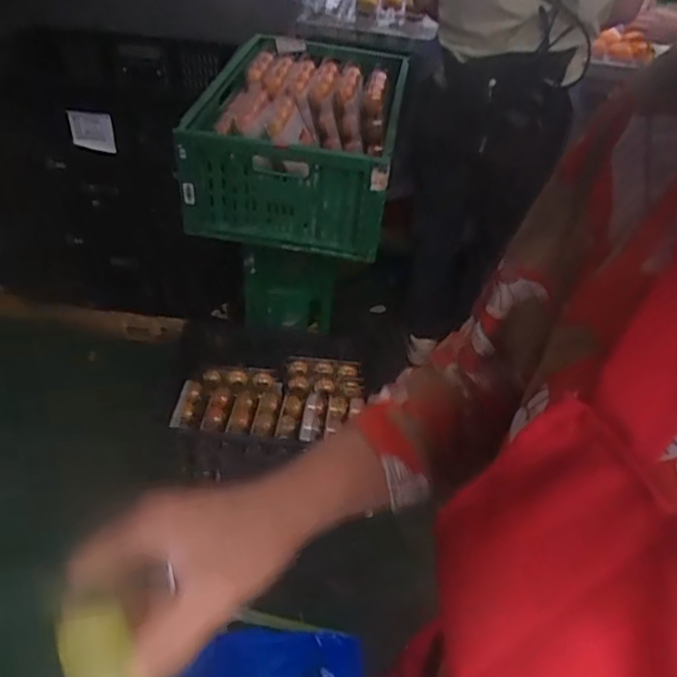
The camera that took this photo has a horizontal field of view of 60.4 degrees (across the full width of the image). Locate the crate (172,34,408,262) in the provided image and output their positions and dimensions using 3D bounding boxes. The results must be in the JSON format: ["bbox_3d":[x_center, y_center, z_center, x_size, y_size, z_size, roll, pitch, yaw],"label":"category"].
[{"bbox_3d":[-0.074,-0.443,1.305,0.396,0.239,0.553,9,43,3],"label":"crate"}]

